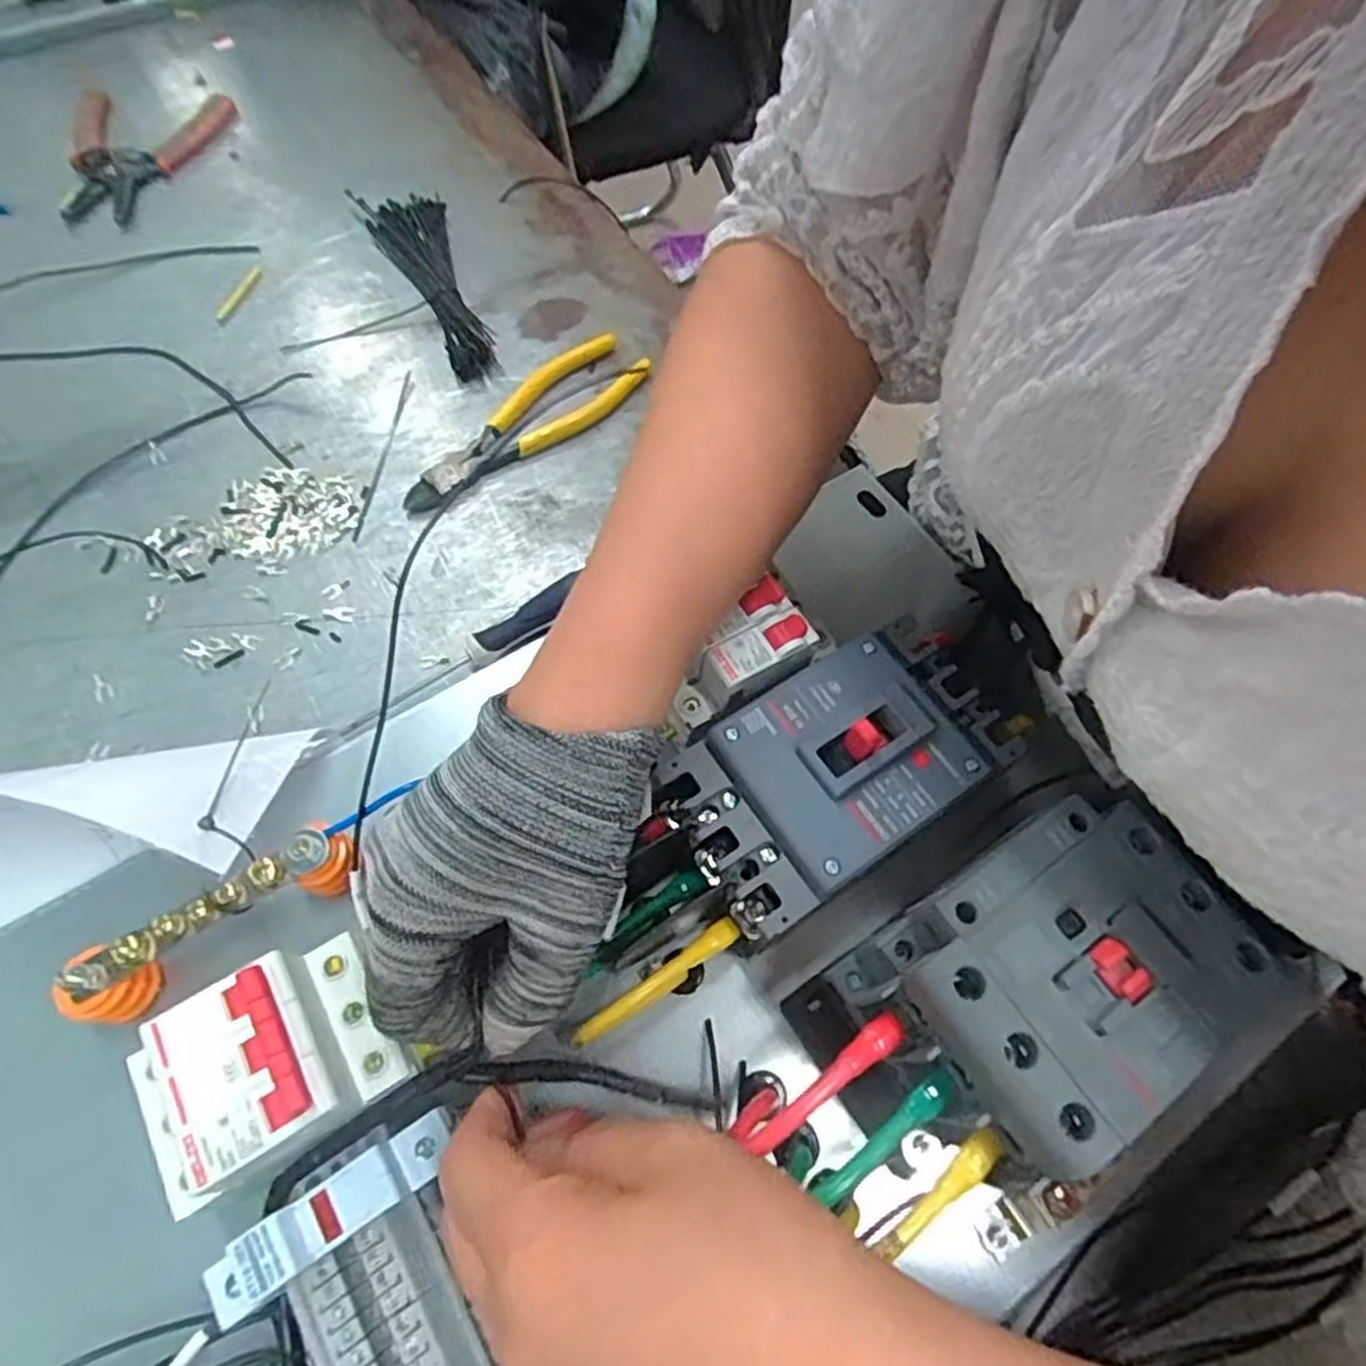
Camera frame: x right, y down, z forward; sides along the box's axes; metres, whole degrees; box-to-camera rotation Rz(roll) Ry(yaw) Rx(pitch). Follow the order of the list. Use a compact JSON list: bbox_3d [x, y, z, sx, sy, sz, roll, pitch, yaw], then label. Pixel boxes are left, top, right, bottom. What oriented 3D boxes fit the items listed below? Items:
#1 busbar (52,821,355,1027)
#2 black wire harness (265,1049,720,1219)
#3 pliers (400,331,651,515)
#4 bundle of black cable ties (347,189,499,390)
[{"bbox_3d":[-0.180,0.093,0.306,0.105,0.040,0.029,-30,68,-17],"label":"busbar"},{"bbox_3d":[-0.068,0.141,0.258,0.151,0.010,0.033,-13,64,4],"label":"black wire harness"},{"bbox_3d":[-0.089,-0.149,0.452,0.048,0.012,0.167,40,68,16],"label":"pliers"},{"bbox_3d":[-0.161,-0.260,0.497,0.052,0.015,0.182,-20,66,-13],"label":"bundle of black cable ties"}]

